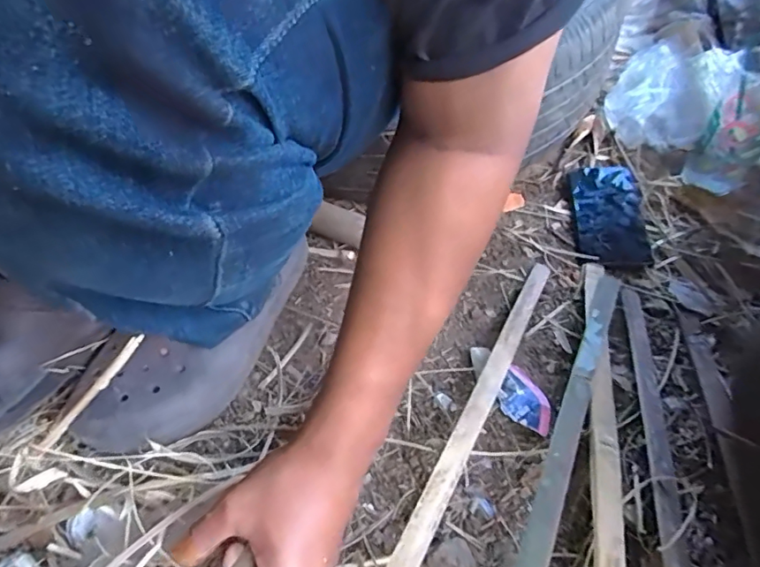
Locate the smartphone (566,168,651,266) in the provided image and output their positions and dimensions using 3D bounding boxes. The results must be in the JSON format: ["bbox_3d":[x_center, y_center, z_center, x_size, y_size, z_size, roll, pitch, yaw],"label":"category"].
[{"bbox_3d":[0.270,-0.088,0.598,0.082,0.013,0.179,7,48,5],"label":"smartphone"}]

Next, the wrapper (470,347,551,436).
[{"bbox_3d":[0.117,0.091,0.448,0.042,0.013,0.092,-22,52,-21],"label":"wrapper"}]

